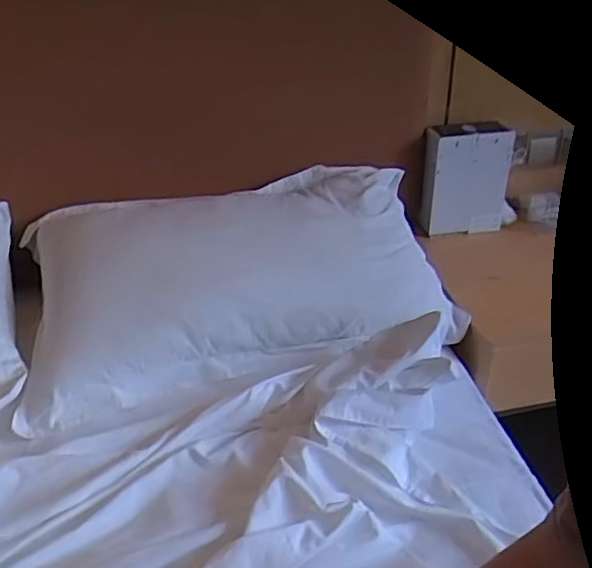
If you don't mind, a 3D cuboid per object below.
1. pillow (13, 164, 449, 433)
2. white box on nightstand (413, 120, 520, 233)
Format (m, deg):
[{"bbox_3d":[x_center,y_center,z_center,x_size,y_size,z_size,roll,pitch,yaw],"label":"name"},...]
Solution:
[{"bbox_3d":[-0.101,-0.020,1.118,0.750,0.178,0.420,-8,32,-9],"label":"pillow"},{"bbox_3d":[0.379,-0.230,1.353,0.193,0.228,0.071,-6,32,-7],"label":"white box on nightstand"}]

